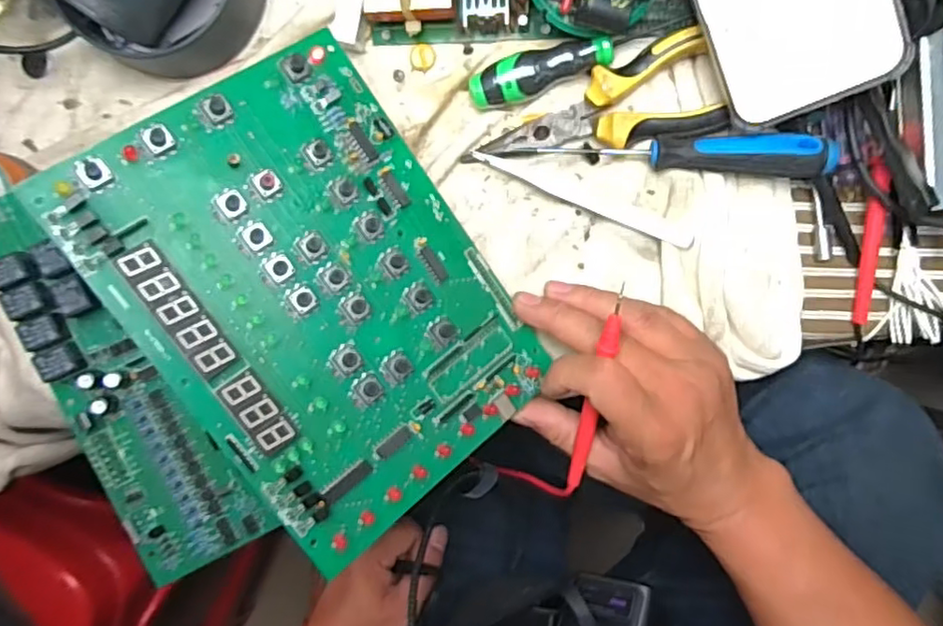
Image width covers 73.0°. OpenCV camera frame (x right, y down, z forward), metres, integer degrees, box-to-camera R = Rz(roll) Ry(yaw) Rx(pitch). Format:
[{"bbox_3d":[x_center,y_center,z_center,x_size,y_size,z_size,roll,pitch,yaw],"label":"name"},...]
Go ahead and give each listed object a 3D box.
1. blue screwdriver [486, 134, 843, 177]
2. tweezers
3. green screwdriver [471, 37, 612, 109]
[{"bbox_3d":[0.097,-0.083,0.338,0.183,0.018,0.022,1,94,3],"label":"blue screwdriver"},{"bbox_3d":[0.061,-0.063,0.352,0.127,0.010,0.008,22,94,1],"label":"tweezers"},{"bbox_3d":[0.036,-0.133,0.343,0.076,0.021,0.024,-19,92,4],"label":"green screwdriver"}]

